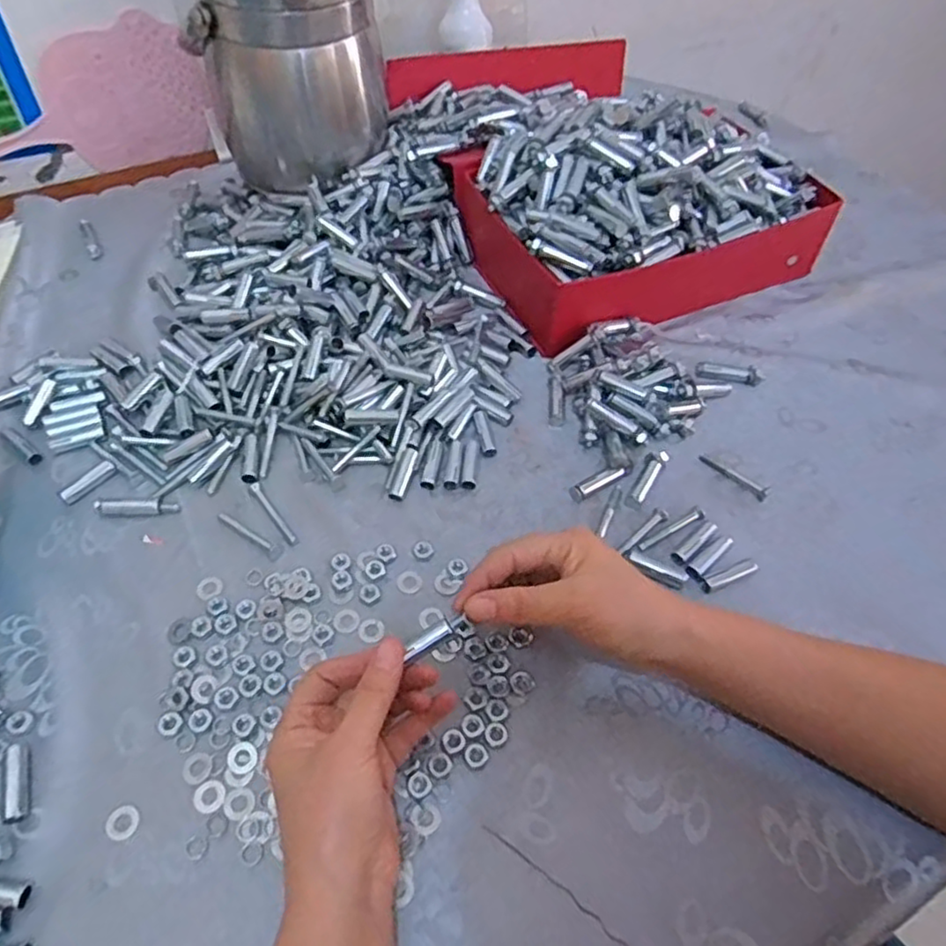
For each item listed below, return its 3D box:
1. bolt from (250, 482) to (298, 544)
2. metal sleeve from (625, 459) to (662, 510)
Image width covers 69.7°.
[{"bbox_3d":[-0.139,0.027,0.474,0.007,0.004,0.059,-30,60,-23],"label":"bolt"},{"bbox_3d":[0.125,0.007,0.496,0.013,0.008,0.044,27,57,16],"label":"metal sleeve"}]

